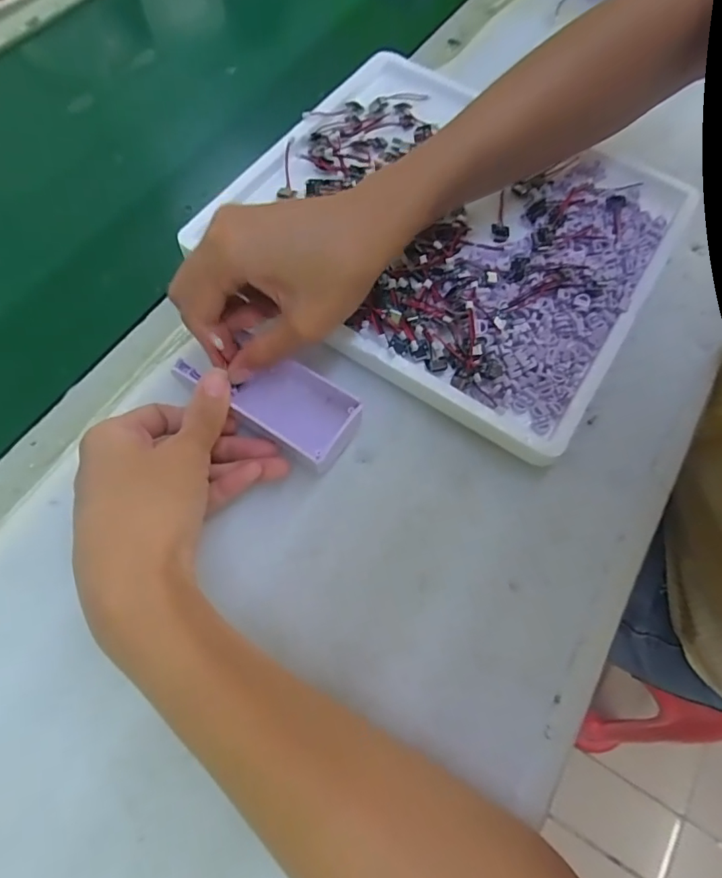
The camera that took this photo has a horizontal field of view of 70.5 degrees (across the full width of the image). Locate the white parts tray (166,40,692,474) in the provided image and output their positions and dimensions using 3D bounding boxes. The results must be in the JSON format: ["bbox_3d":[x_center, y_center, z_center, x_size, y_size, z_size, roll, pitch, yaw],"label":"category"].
[{"bbox_3d":[0.060,-0.147,0.356,0.274,0.039,0.255,31,67,14],"label":"white parts tray"}]

